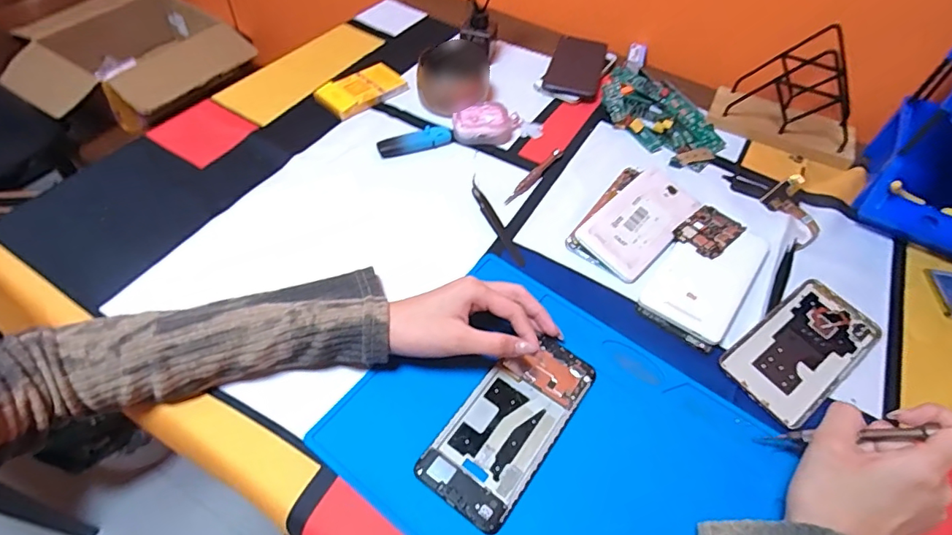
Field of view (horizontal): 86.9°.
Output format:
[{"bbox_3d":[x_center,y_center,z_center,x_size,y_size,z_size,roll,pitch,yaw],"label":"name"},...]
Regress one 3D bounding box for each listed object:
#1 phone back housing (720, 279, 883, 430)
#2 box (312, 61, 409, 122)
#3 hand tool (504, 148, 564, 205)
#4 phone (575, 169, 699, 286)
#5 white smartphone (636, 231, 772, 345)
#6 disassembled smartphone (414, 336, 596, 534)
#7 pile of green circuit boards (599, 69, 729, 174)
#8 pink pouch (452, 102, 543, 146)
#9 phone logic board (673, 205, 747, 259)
[{"bbox_3d":[0.287,0.068,0.439,0.155,0.005,0.073,-29,59,-24],"label":"phone back housing"},{"bbox_3d":[-0.144,-0.221,0.626,0.109,0.021,0.059,-34,61,-26],"label":"box"},{"bbox_3d":[0.063,-0.100,0.551,0.010,0.007,0.106,32,57,20],"label":"hand tool"},{"bbox_3d":[0.168,-0.048,0.509,0.142,0.008,0.073,-38,75,-27],"label":"phone"},{"bbox_3d":[0.219,0.005,0.477,0.076,0.010,0.146,34,57,21],"label":"white smartphone"},{"bbox_3d":[0.028,0.115,0.378,0.071,0.010,0.150,35,58,21],"label":"disassembled smartphone"},{"bbox_3d":[0.220,-0.190,0.624,0.092,0.026,0.177,-30,60,-24],"label":"pile of green circuit boards"},{"bbox_3d":[0.025,-0.171,0.593,0.104,0.031,0.050,-19,56,-18],"label":"pink pouch"},{"bbox_3d":[0.235,-0.036,0.505,0.066,0.005,0.048,-34,61,-26],"label":"phone logic board"}]

